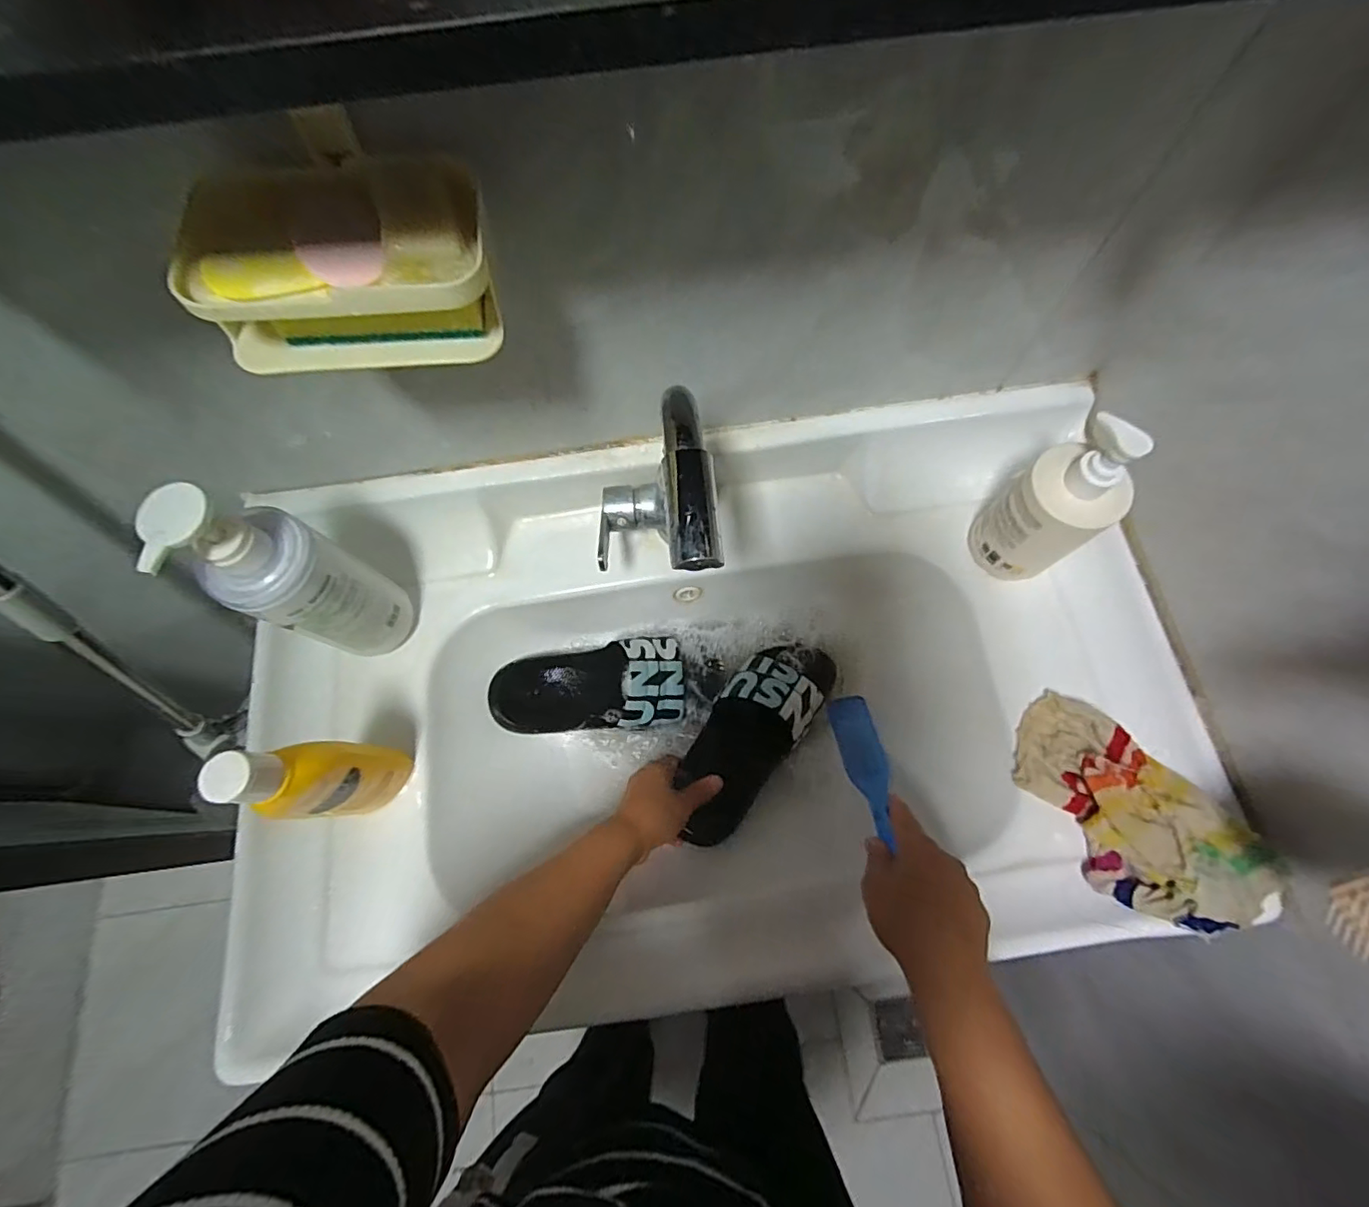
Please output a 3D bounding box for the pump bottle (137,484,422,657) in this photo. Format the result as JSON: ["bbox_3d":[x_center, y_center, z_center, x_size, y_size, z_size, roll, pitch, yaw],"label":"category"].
[{"bbox_3d":[-0.297,-0.013,0.457,0.057,0.243,0.075,34,76,12],"label":"pump bottle"}]

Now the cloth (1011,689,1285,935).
[{"bbox_3d":[0.354,0.167,0.466,0.103,0.071,0.185,-35,74,-10],"label":"cloth"}]

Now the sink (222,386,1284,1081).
[{"bbox_3d":[0.027,0.087,0.559,0.803,0.174,0.468,-7,72,-1],"label":"sink"}]

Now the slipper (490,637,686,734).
[{"bbox_3d":[-0.101,0.089,0.609,0.197,0.064,0.086,-6,72,-1],"label":"slipper"}]

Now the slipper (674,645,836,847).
[{"bbox_3d":[0.070,0.129,0.592,0.092,0.063,0.236,33,69,11],"label":"slipper"}]

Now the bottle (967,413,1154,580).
[{"bbox_3d":[0.307,-0.079,0.478,0.060,0.171,0.077,-30,74,-8],"label":"bottle"}]

